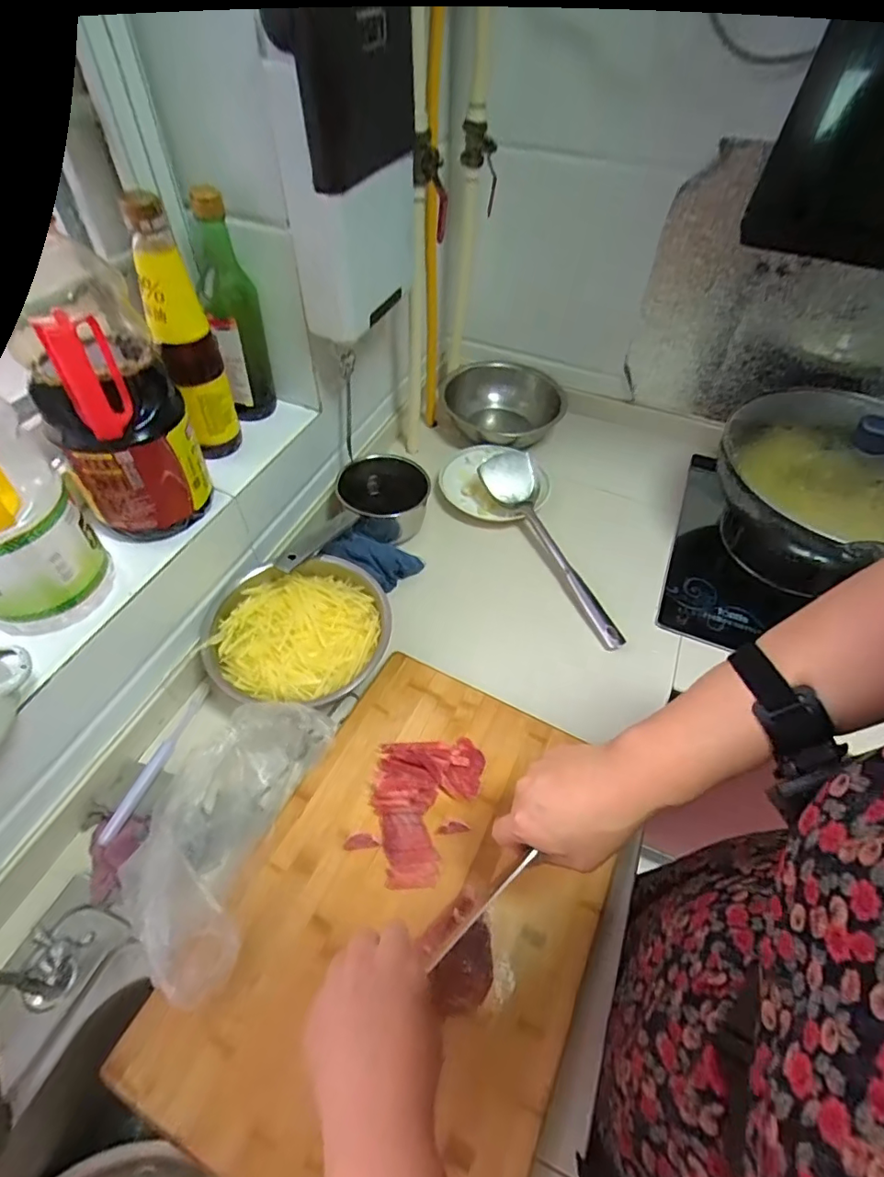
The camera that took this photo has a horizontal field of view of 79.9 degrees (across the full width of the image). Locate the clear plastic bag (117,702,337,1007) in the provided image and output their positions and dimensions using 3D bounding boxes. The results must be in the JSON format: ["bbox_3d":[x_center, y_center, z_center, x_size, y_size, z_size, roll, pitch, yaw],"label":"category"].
[{"bbox_3d":[-0.206,0.228,0.506,0.116,0.111,0.242,15,53,9],"label":"clear plastic bag"}]

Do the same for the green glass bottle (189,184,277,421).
[{"bbox_3d":[-0.251,-0.332,0.642,0.062,0.246,0.076,-14,54,-13],"label":"green glass bottle"}]

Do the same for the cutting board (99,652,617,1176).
[{"bbox_3d":[-0.023,0.287,0.498,0.314,0.034,0.442,23,55,15],"label":"cutting board"}]

